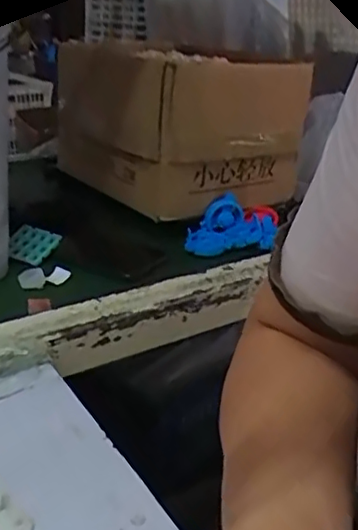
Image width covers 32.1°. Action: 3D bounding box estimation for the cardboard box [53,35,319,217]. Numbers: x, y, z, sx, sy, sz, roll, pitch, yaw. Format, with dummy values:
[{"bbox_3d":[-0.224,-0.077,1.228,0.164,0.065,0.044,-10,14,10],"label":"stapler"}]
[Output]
[{"bbox_3d":[-0.014,-0.193,0.850,0.225,0.161,0.275,-16,30,-34],"label":"cardboard box"}]

